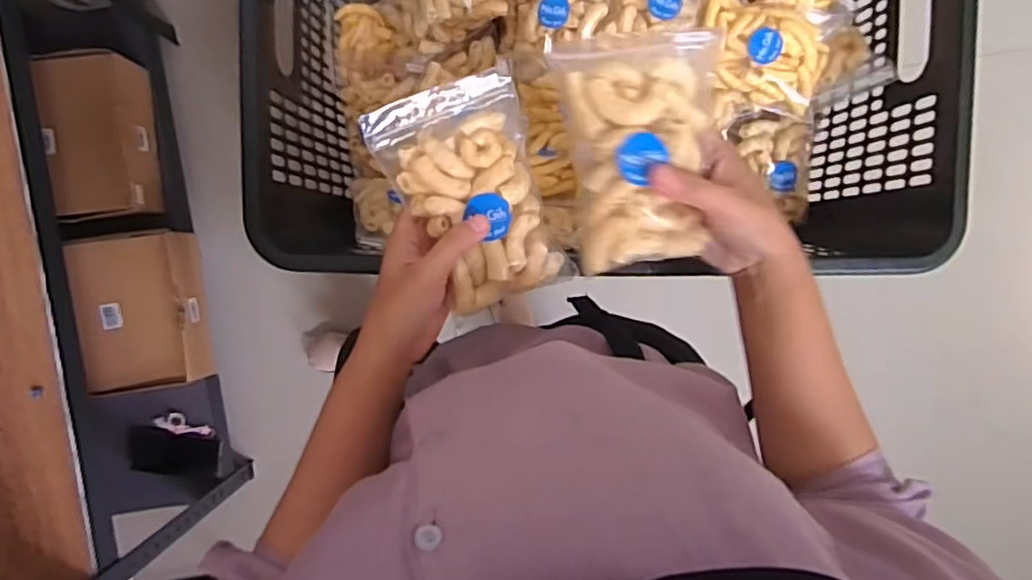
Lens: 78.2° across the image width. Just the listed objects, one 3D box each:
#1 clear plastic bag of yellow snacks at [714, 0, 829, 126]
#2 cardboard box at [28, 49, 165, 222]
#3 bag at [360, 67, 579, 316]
[{"bbox_3d":[0.224,-0.202,0.556,0.103,0.037,0.089,-4,90,1],"label":"clear plastic bag of yellow snacks"},{"bbox_3d":[-0.703,-0.255,1.070,0.149,0.115,0.271,-7,90,1],"label":"cardboard box"},{"bbox_3d":[-0.027,-0.060,0.403,0.091,0.033,0.135,-20,90,1],"label":"bag"}]

